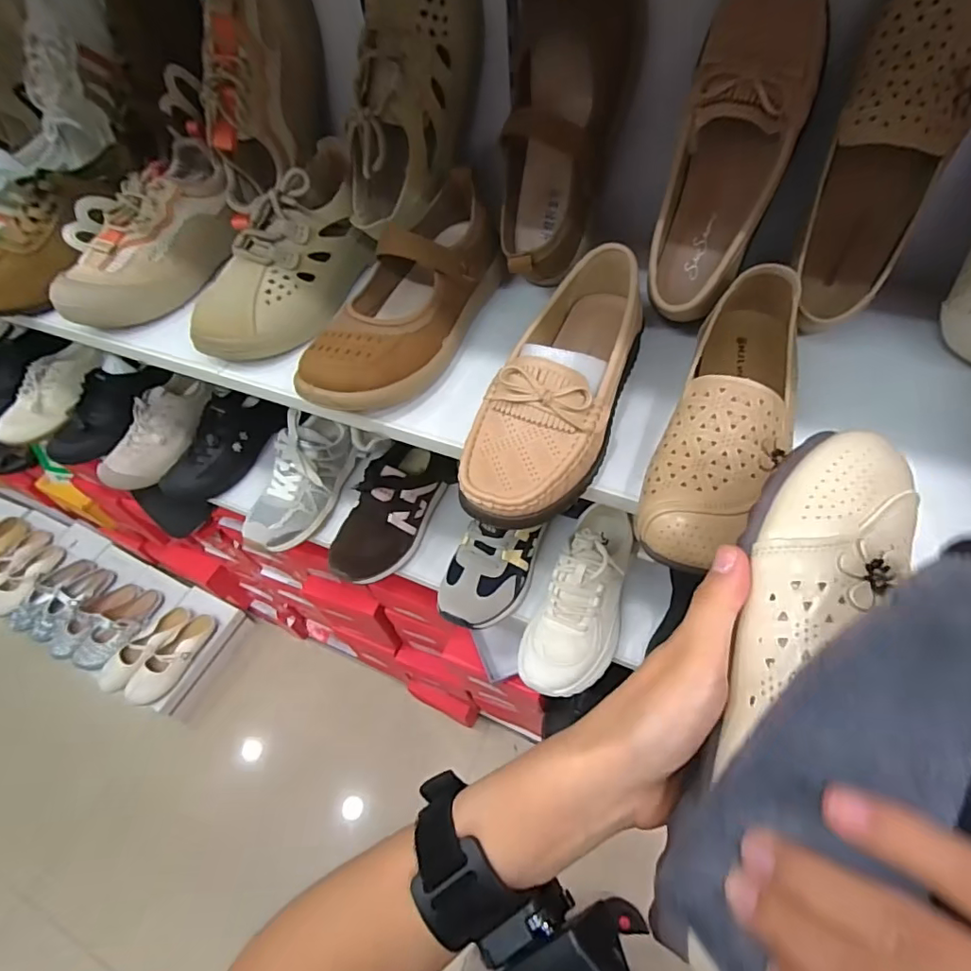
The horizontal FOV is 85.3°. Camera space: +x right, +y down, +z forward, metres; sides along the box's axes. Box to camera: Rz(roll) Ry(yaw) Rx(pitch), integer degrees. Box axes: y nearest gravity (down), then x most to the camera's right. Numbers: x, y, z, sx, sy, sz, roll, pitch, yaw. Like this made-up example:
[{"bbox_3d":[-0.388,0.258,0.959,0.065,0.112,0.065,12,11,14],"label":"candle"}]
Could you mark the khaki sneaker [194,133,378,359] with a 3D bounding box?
[{"bbox_3d":[-0.169,-0.214,0.489,0.098,0.084,0.242,18,71,17],"label":"khaki sneaker"}]

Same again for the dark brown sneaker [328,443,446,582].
[{"bbox_3d":[-0.120,0.025,0.695,0.091,0.088,0.211,19,59,18],"label":"dark brown sneaker"}]

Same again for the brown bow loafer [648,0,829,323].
[{"bbox_3d":[0.174,-0.234,0.378,0.075,0.212,0.058,22,34,19],"label":"brown bow loafer"}]

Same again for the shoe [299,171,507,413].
[{"bbox_3d":[-0.067,-0.160,0.437,0.088,0.075,0.230,19,58,17],"label":"shoe"}]

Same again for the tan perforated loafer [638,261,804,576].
[{"bbox_3d":[0.165,-0.059,0.346,0.070,0.056,0.243,19,59,18],"label":"tan perforated loafer"}]

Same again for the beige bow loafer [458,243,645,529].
[{"bbox_3d":[0.059,-0.079,0.380,0.079,0.072,0.242,19,59,18],"label":"beige bow loafer"}]

